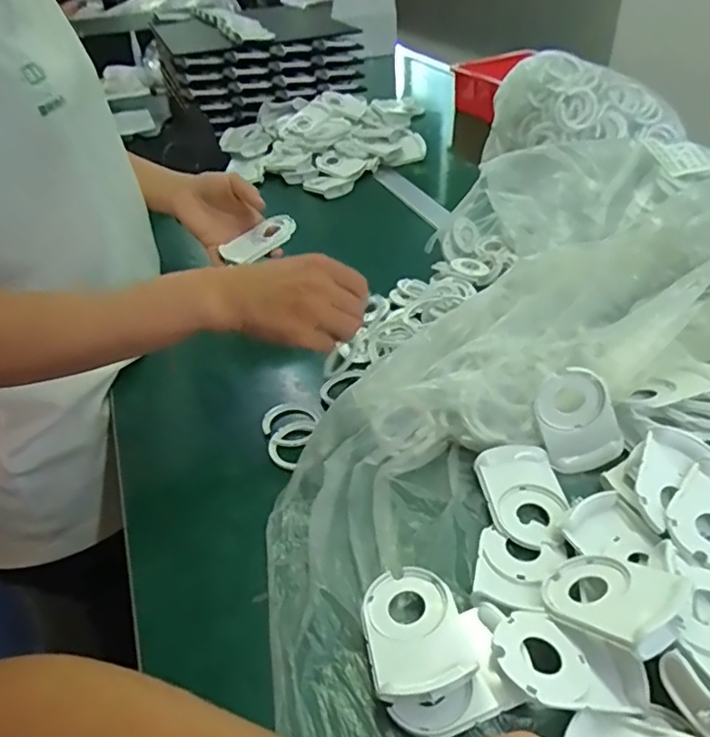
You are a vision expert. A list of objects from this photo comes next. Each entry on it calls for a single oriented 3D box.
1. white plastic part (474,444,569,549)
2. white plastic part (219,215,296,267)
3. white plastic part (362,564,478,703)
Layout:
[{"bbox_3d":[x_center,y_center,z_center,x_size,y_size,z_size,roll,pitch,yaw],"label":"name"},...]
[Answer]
[{"bbox_3d":[0.126,0.092,0.438,0.056,0.018,0.083,-8,38,-6],"label":"white plastic part"},{"bbox_3d":[-0.102,-0.143,0.650,0.080,0.018,0.038,-30,42,-4],"label":"white plastic part"},{"bbox_3d":[0.035,0.155,0.358,0.058,0.017,0.079,-7,38,-4],"label":"white plastic part"}]

